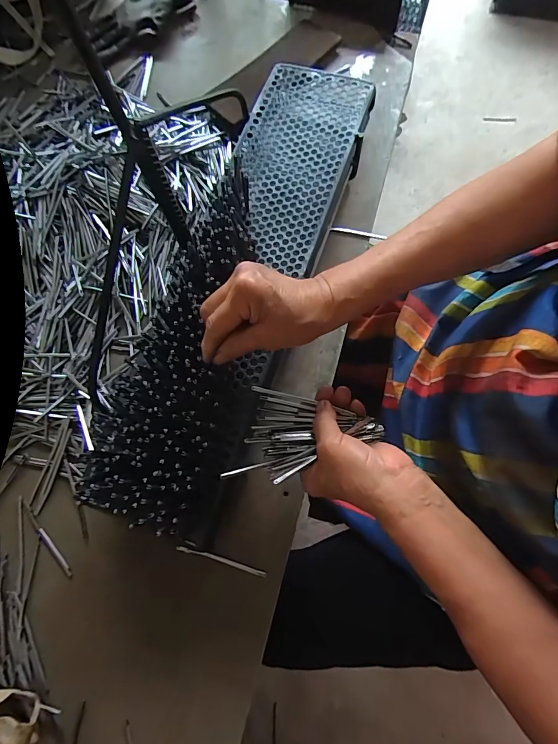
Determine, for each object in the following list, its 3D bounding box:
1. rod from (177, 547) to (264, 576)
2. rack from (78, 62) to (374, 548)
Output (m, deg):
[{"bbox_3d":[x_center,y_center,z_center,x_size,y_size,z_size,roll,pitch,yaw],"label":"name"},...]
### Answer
[{"bbox_3d":[-0.065,0.213,0.423,0.104,0.004,0.007,16,76,6],"label":"rod"},{"bbox_3d":[-0.033,-0.128,0.433,0.144,0.082,0.589,16,70,6],"label":"rack"}]

